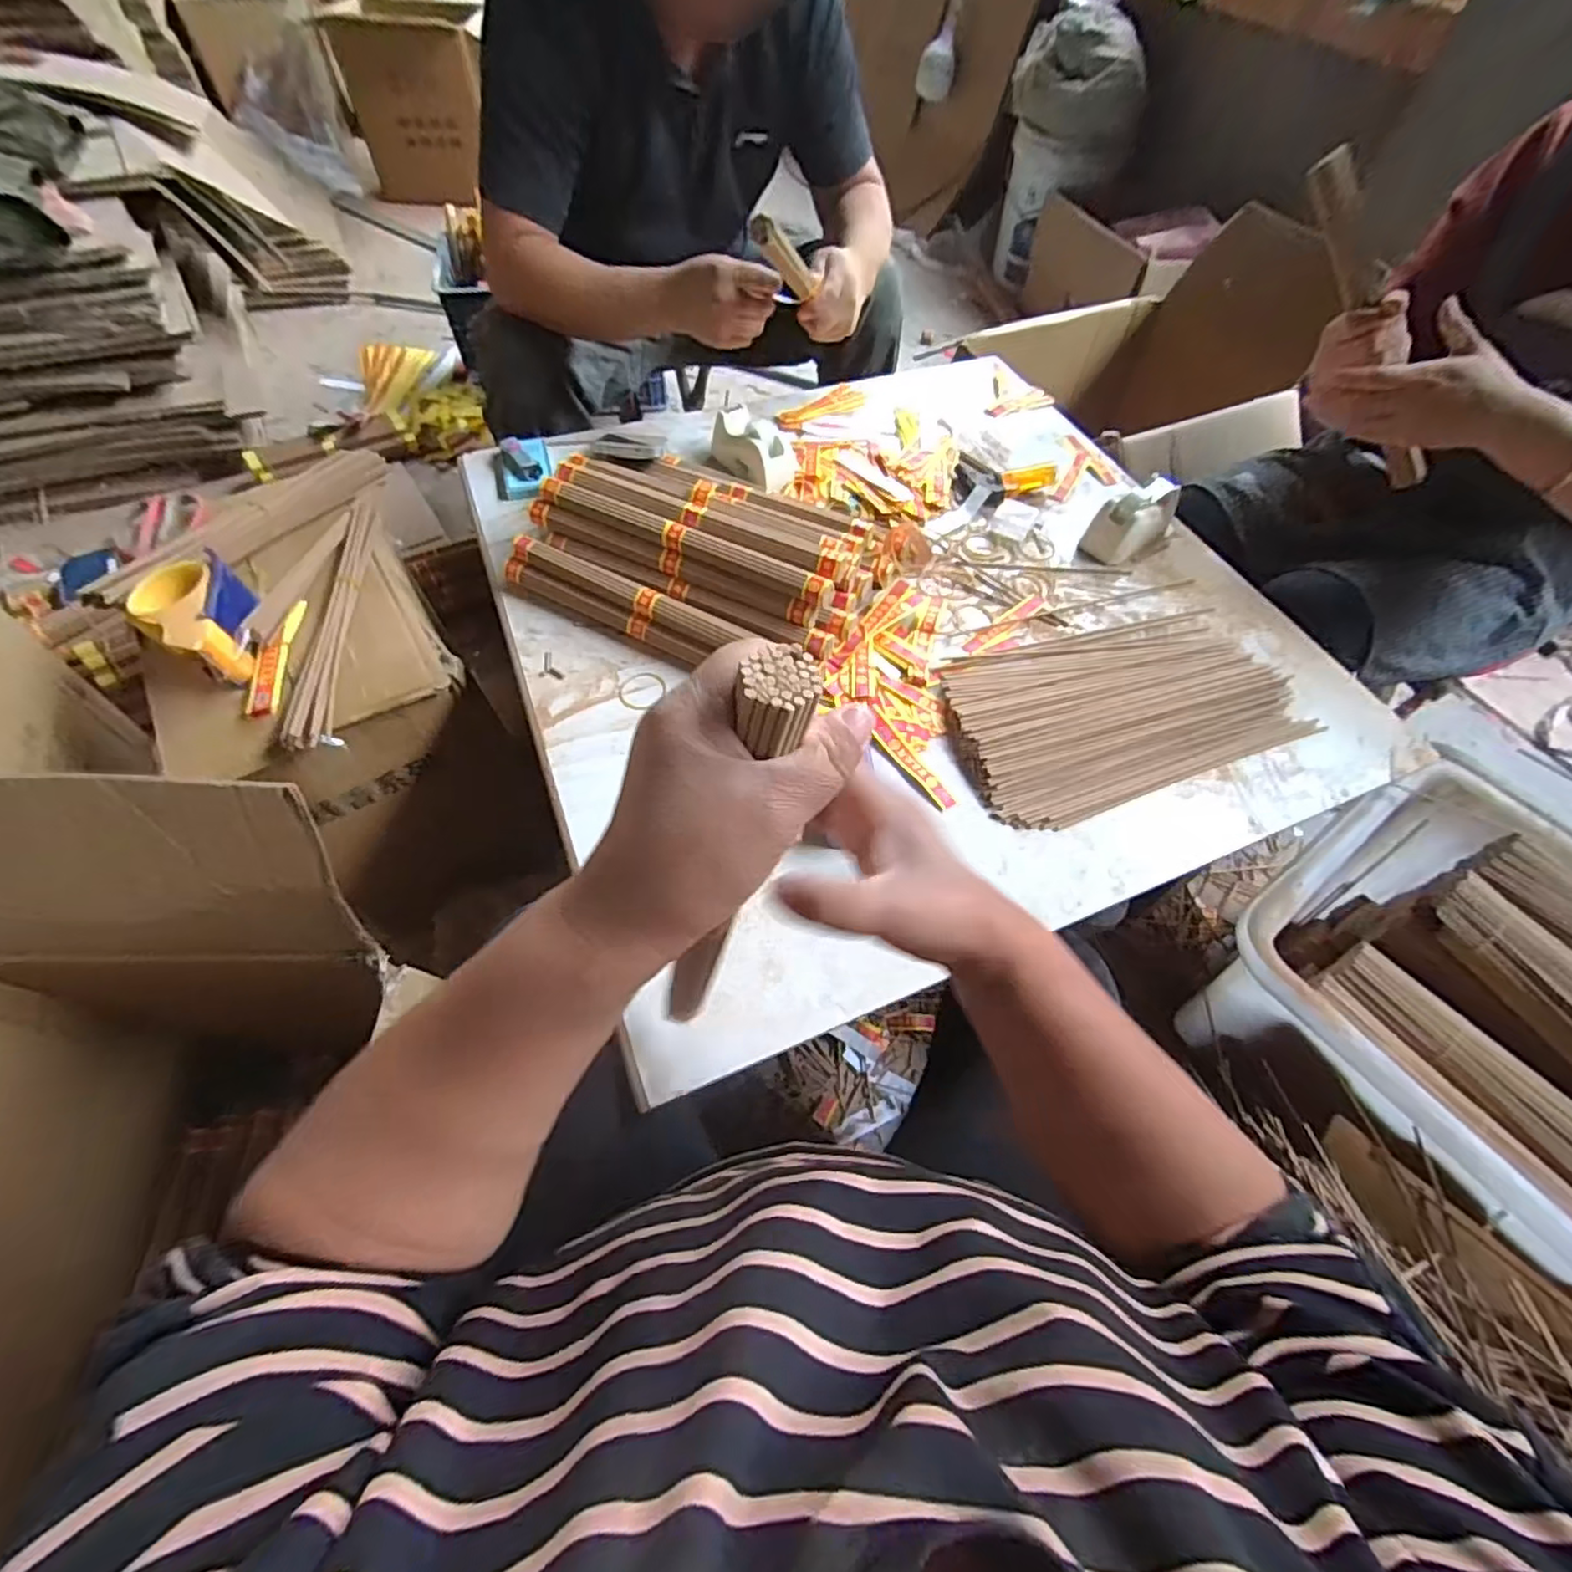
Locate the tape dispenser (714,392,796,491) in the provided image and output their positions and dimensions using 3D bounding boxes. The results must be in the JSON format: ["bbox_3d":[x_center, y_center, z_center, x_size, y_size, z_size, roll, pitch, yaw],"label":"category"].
[{"bbox_3d":[-0.037,-0.409,0.804,0.069,0.060,0.118,-28,64,-19],"label":"tape dispenser"}]

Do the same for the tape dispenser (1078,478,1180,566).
[{"bbox_3d":[0.400,-0.311,0.766,0.064,0.062,0.107,41,65,20],"label":"tape dispenser"}]

